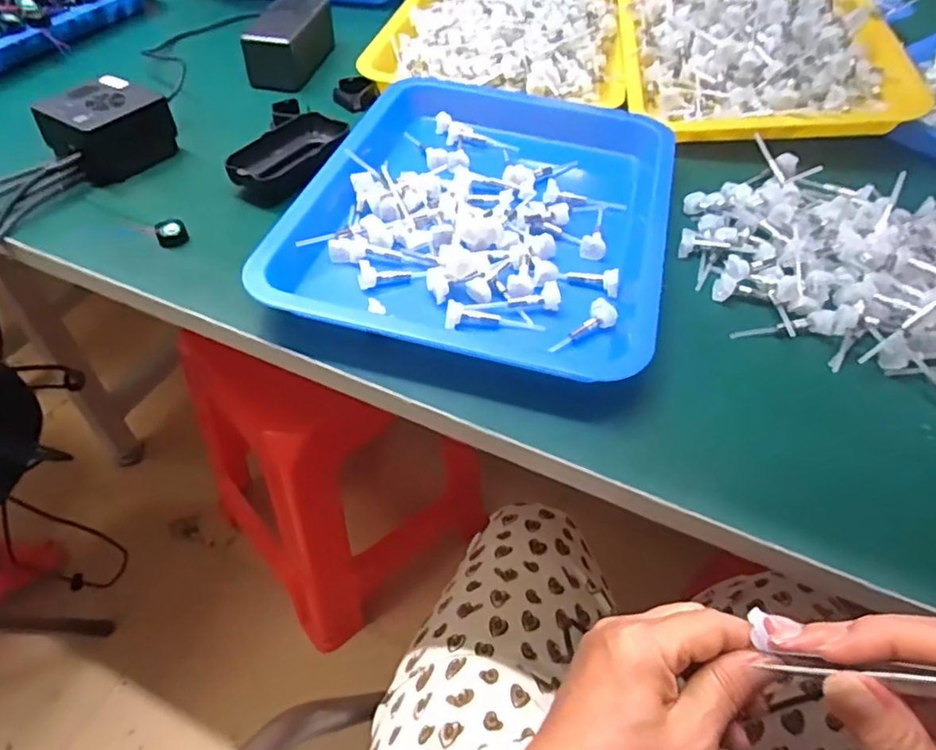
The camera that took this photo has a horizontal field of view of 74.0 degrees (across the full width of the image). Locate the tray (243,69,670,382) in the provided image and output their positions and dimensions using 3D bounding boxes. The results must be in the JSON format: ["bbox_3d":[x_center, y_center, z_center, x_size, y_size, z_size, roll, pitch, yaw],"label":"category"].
[{"bbox_3d":[0.016,-0.130,0.477,0.260,0.034,0.318,13,50,8],"label":"tray"}]

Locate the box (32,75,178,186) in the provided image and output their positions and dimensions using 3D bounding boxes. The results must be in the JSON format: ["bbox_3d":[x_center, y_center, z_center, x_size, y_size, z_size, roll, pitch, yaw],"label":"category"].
[{"bbox_3d":[-0.298,-0.207,0.519,0.064,0.048,0.084,30,54,21],"label":"box"}]

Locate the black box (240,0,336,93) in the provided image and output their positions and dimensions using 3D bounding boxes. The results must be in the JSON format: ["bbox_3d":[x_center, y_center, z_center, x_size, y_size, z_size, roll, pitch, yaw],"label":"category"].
[{"bbox_3d":[-0.185,-0.352,0.651,0.056,0.049,0.131,9,50,4],"label":"black box"}]

